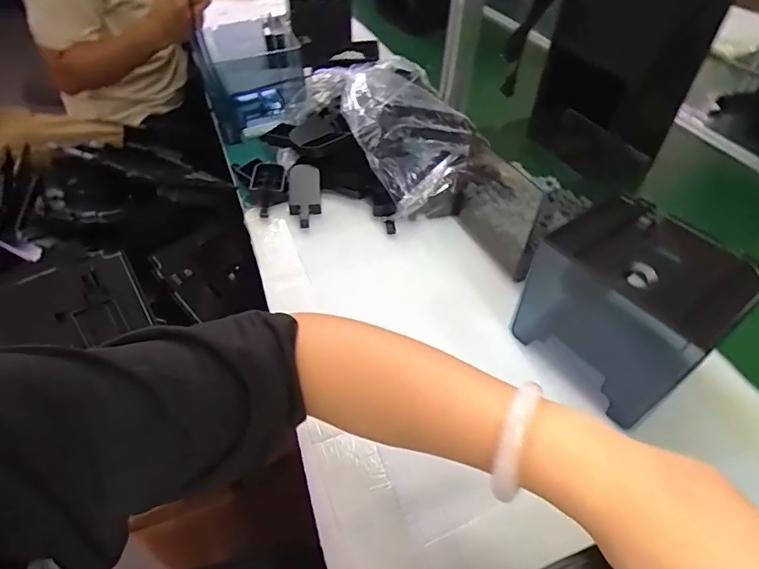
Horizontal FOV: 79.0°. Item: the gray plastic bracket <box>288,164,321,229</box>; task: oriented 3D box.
[{"bbox_3d":[-0.105,-0.122,0.651,0.045,0.025,0.115,-5,58,-9],"label":"gray plastic bracket"}]

